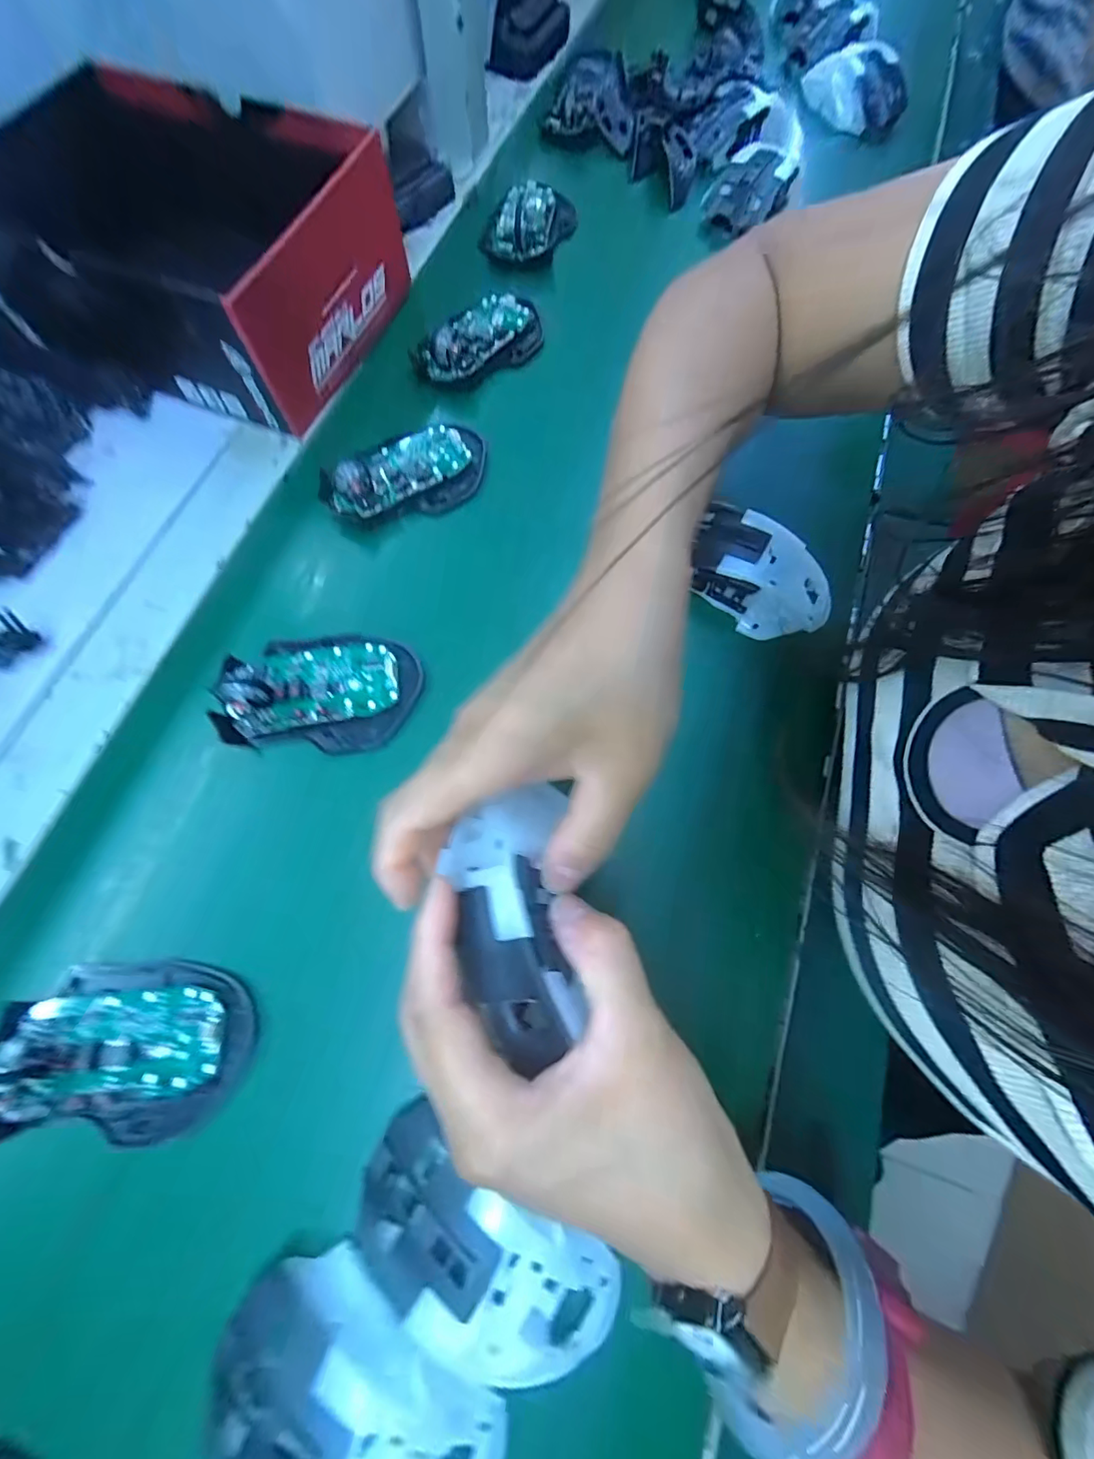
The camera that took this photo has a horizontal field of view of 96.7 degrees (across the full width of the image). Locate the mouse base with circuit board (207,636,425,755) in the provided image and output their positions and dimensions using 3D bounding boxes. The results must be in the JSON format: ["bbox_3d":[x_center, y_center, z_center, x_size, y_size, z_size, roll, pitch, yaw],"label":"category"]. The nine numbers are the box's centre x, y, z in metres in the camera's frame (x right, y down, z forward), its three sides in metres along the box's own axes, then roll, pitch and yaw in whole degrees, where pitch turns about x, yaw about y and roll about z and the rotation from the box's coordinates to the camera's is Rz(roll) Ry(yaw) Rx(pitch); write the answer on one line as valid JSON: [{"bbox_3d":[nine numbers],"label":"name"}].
[{"bbox_3d":[-0.136,-0.026,0.286,0.115,0.022,0.071,3,72,0],"label":"mouse base with circuit board"}]

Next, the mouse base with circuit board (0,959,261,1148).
[{"bbox_3d":[-0.199,0.151,0.226,0.111,0.024,0.073,-1,72,-1],"label":"mouse base with circuit board"}]

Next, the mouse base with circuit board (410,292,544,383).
[{"bbox_3d":[-0.053,-0.312,0.375,0.107,0.026,0.062,-35,75,-11],"label":"mouse base with circuit board"}]

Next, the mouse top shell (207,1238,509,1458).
[{"bbox_3d":[-0.072,0.259,0.183,0.113,0.030,0.061,22,73,7],"label":"mouse top shell"}]

